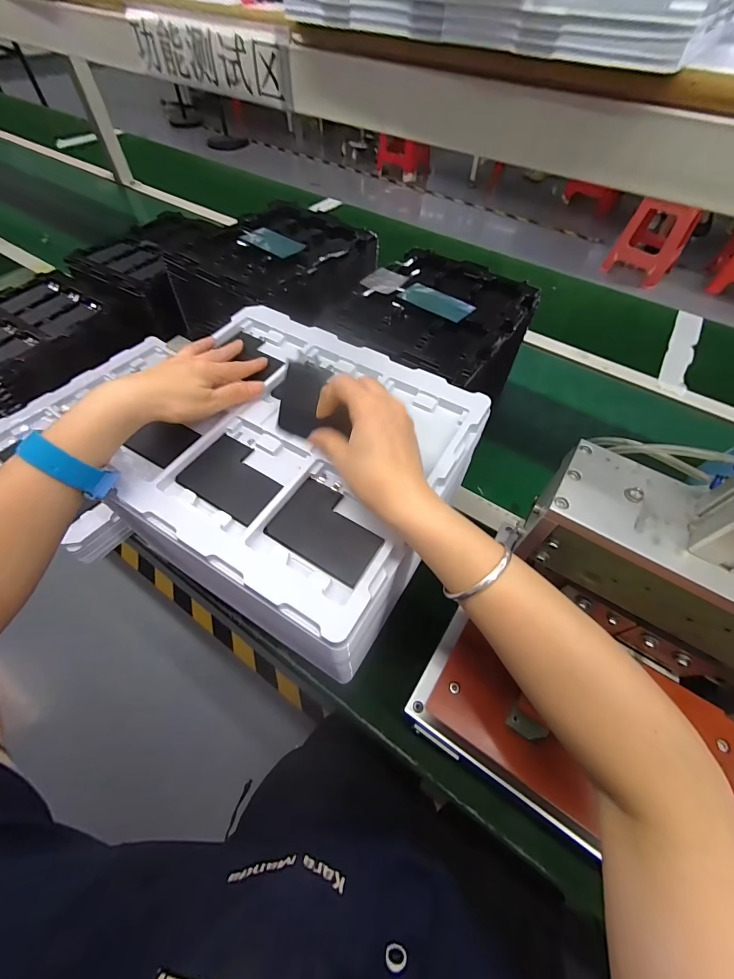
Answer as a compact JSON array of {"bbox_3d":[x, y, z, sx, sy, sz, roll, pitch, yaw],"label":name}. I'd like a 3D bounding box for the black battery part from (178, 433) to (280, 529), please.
[{"bbox_3d":[-0.118,-0.010,0.332,0.092,0.010,0.063,31,61,17],"label":"black battery part"}]

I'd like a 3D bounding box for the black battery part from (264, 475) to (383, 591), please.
[{"bbox_3d":[-0.031,0.033,0.310,0.088,0.009,0.063,28,60,15],"label":"black battery part"}]

